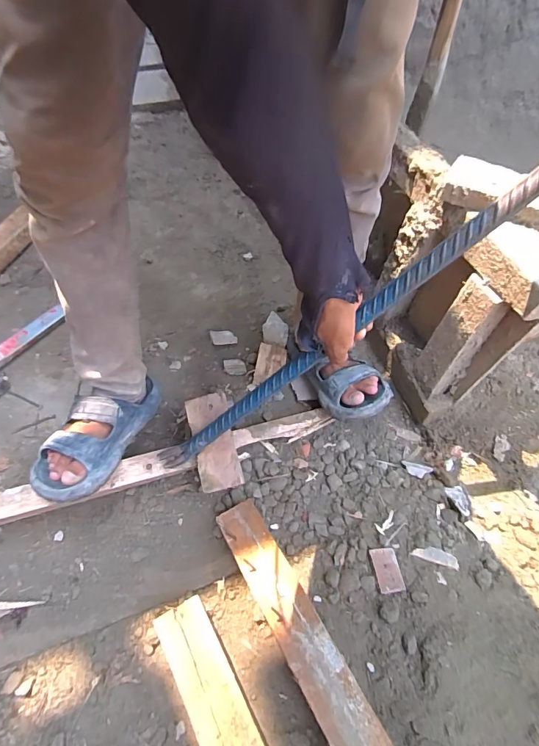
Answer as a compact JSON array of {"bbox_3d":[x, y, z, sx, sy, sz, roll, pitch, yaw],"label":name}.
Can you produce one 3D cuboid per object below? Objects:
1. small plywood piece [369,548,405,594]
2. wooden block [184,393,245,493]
[{"bbox_3d":[0.169,0.284,0.592,0.038,0.004,0.062,-2,43,-7],"label":"small plywood piece"},{"bbox_3d":[-0.087,0.106,0.639,0.063,0.030,0.147,-11,59,-10],"label":"wooden block"}]

